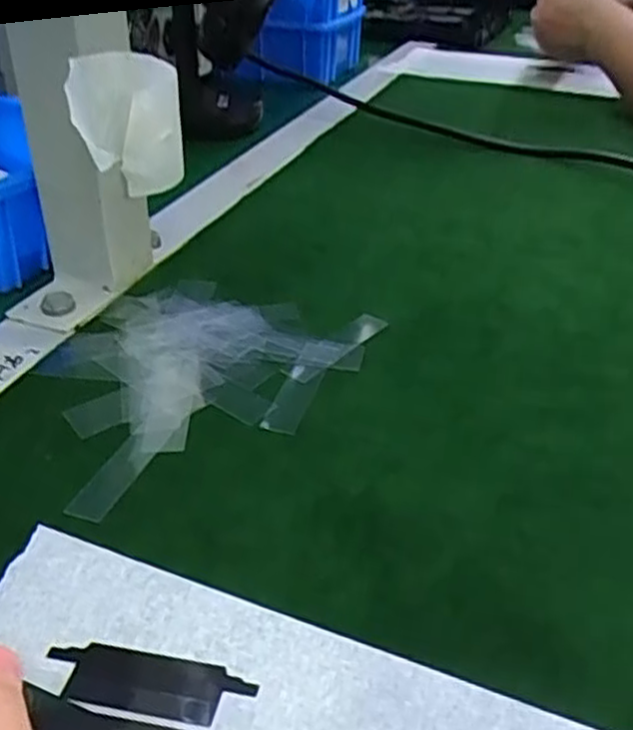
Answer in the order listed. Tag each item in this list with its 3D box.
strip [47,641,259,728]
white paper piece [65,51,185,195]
[{"bbox_3d":[-0.050,0.092,0.221,0.061,0.004,0.019,8,35,10],"label":"strip"},{"bbox_3d":[-0.091,-0.113,0.365,0.049,0.067,0.040,-5,35,-8],"label":"white paper piece"}]

